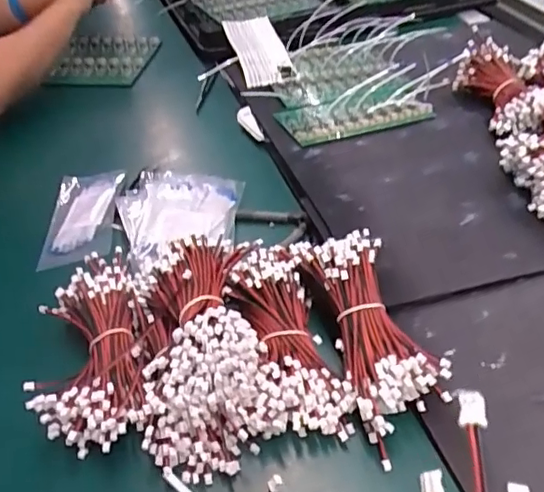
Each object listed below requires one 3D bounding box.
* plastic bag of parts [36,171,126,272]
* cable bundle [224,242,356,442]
[{"bbox_3d":[-0.220,-0.034,0.650,0.085,0.023,0.157,-5,43,-1],"label":"plastic bag of parts"},{"bbox_3d":[0.010,0.072,0.481,0.076,0.053,0.192,-10,43,-7],"label":"cable bundle"}]

